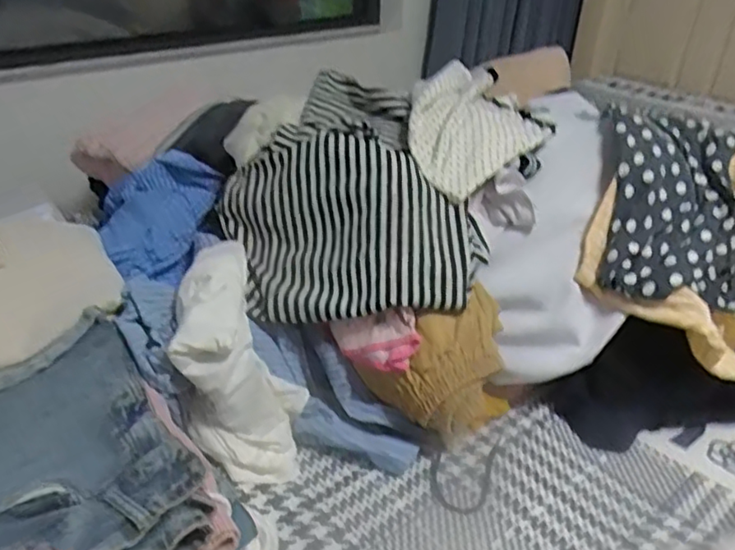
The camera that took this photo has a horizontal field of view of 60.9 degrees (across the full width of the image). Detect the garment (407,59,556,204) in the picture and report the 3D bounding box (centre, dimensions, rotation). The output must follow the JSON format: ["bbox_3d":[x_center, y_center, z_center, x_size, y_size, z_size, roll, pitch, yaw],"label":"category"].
[{"bbox_3d":[0.129,-0.211,0.868,0.226,0.088,0.203,-24,41,-36],"label":"garment"}]

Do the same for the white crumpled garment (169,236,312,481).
[{"bbox_3d":[-0.153,0.090,0.704,0.133,0.115,0.293,-12,78,-23],"label":"white crumpled garment"}]

